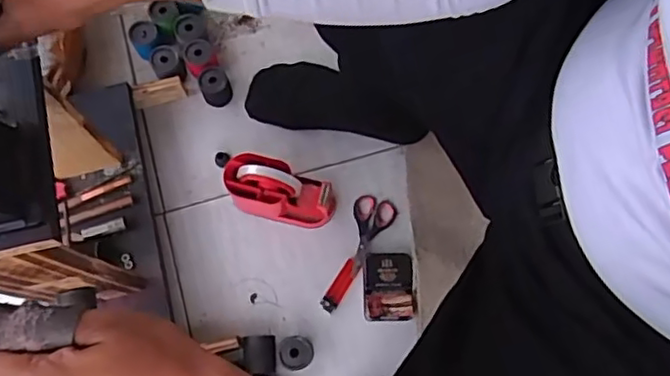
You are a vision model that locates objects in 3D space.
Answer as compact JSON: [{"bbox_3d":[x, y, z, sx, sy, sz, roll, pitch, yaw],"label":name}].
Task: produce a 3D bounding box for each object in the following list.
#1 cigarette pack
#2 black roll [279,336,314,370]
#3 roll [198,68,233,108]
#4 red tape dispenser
[{"bbox_3d":[0.073,0.136,0.848,0.066,0.023,0.092,-3,73,0],"label":"cigarette pack"},{"bbox_3d":[-0.051,0.218,0.812,0.042,0.042,0.042,0,73,1],"label":"black roll"},{"bbox_3d":[-0.179,-0.150,0.923,0.043,0.043,0.044,0,73,1],"label":"roll"},{"bbox_3d":[-0.076,0.005,0.853,0.146,0.096,0.061,13,74,4],"label":"red tape dispenser"}]

